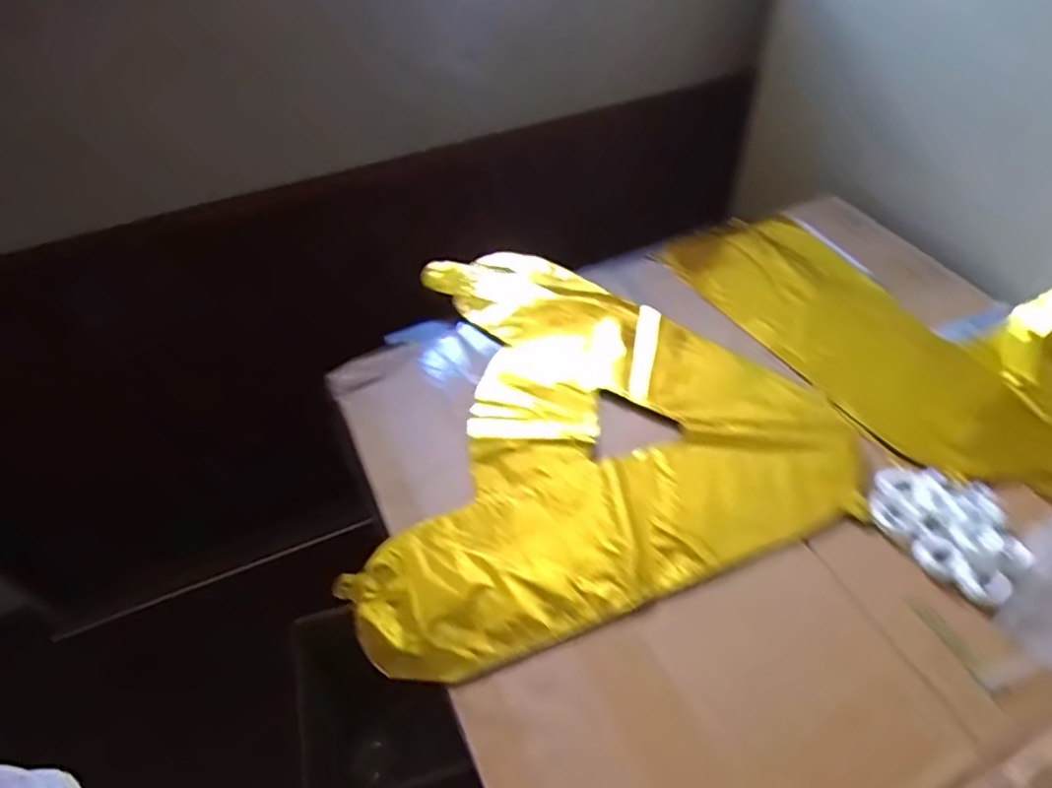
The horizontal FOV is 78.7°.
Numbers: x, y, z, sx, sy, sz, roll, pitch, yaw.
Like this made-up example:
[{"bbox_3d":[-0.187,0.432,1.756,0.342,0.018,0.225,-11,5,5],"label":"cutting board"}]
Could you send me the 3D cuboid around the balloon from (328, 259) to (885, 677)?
[{"bbox_3d":[0.022,0.007,0.520,0.356,0.028,0.362,-19,52,-11],"label":"balloon"}]

